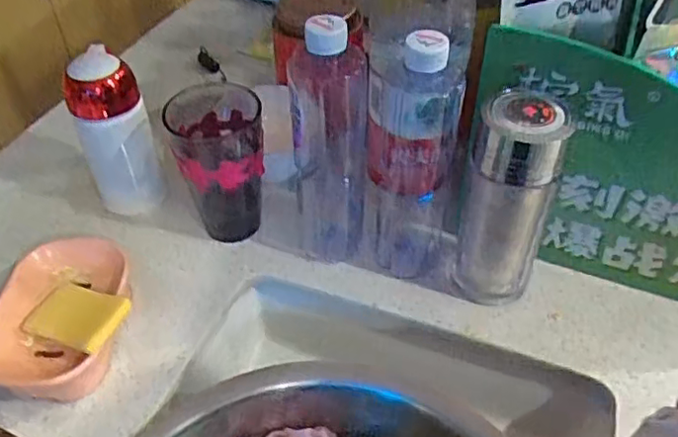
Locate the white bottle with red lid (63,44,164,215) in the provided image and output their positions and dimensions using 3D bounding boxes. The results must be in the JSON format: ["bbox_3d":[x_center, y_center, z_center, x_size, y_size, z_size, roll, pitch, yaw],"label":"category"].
[{"bbox_3d":[-0.215,-0.076,0.607,0.064,0.163,0.059,-17,47,-16],"label":"white bottle with red lid"}]

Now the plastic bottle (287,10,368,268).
[{"bbox_3d":[-0.008,-0.064,0.545,0.062,0.233,0.055,1,45,1],"label":"plastic bottle"}]

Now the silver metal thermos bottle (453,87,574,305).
[{"bbox_3d":[0.139,-0.013,0.520,0.067,0.189,0.072,13,46,13],"label":"silver metal thermos bottle"}]

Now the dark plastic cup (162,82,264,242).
[{"bbox_3d":[-0.111,-0.046,0.598,0.082,0.132,0.093,-5,45,-4],"label":"dark plastic cup"}]

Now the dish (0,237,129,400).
[{"bbox_3d":[-0.237,0.083,0.528,0.096,0.053,0.143,-1,45,-1],"label":"dish"}]

